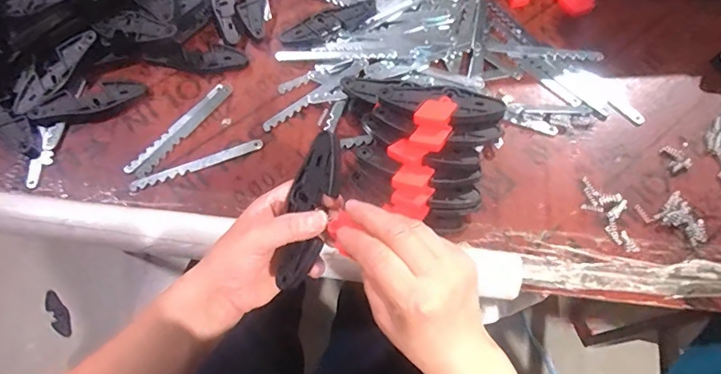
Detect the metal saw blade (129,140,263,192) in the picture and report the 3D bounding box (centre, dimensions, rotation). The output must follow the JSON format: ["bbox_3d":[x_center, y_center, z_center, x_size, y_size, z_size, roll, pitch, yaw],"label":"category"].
[{"bbox_3d":[-0.184,-0.025,0.528,0.150,0.005,0.013,-19,68,-8],"label":"metal saw blade"}]

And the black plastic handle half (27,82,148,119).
[{"bbox_3d":[-0.321,-0.100,0.556,0.126,0.013,0.039,-16,67,-6],"label":"black plastic handle half"}]

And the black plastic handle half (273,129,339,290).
[{"bbox_3d":[-0.041,0.017,0.371,0.038,0.020,0.124,12,84,6],"label":"black plastic handle half"}]

